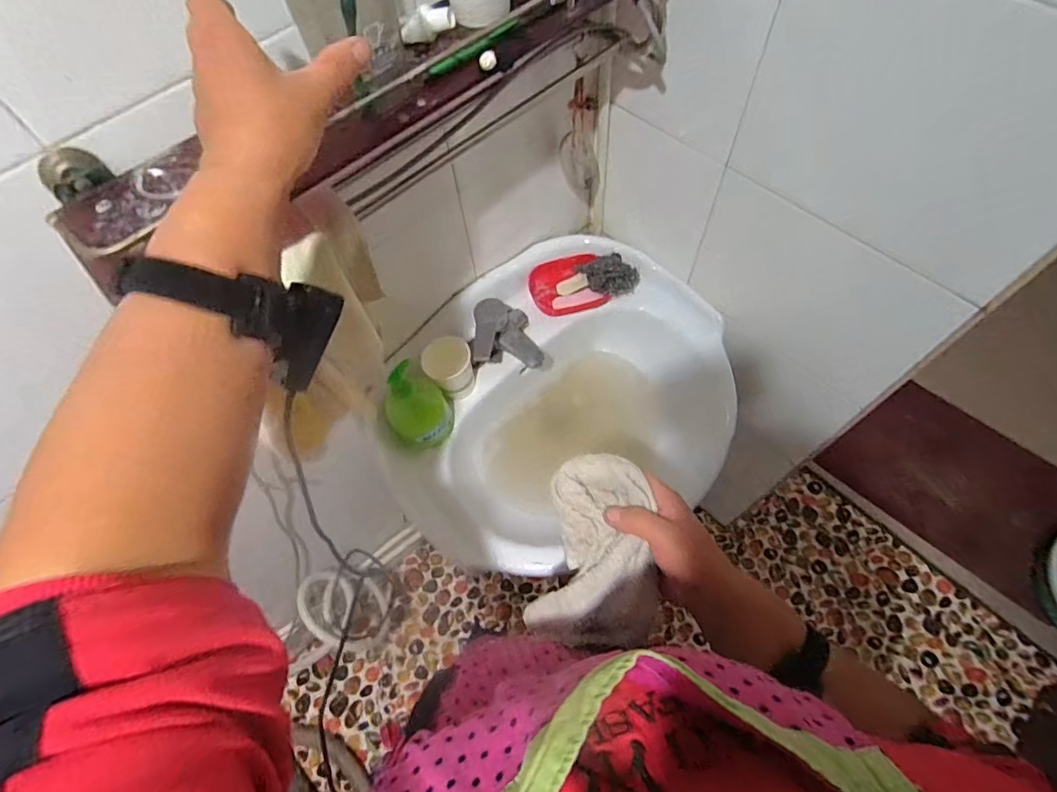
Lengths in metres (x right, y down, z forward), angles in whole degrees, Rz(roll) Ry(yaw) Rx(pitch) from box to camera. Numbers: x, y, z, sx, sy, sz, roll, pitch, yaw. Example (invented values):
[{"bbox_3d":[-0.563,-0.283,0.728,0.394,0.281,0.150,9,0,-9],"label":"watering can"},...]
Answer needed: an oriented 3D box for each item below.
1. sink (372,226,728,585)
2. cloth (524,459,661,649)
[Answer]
[{"bbox_3d":[0.042,0.023,0.877,0.564,0.229,0.474,-25,64,-9],"label":"sink"},{"bbox_3d":[0.059,0.139,0.441,0.107,0.031,0.168,16,95,23],"label":"cloth"}]

